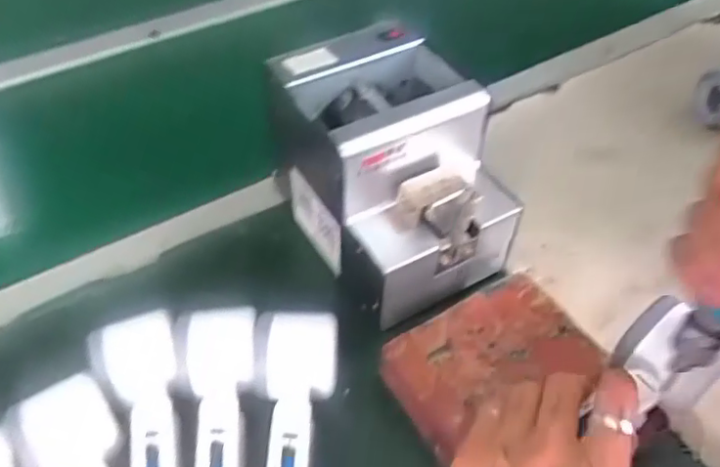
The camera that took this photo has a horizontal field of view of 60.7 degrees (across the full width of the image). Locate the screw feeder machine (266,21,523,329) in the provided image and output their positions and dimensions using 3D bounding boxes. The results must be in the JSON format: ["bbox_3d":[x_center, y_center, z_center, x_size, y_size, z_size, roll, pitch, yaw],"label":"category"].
[{"bbox_3d":[0.026,-0.048,0.478,0.125,0.142,0.169,-23,53,-19],"label":"screw feeder machine"}]

